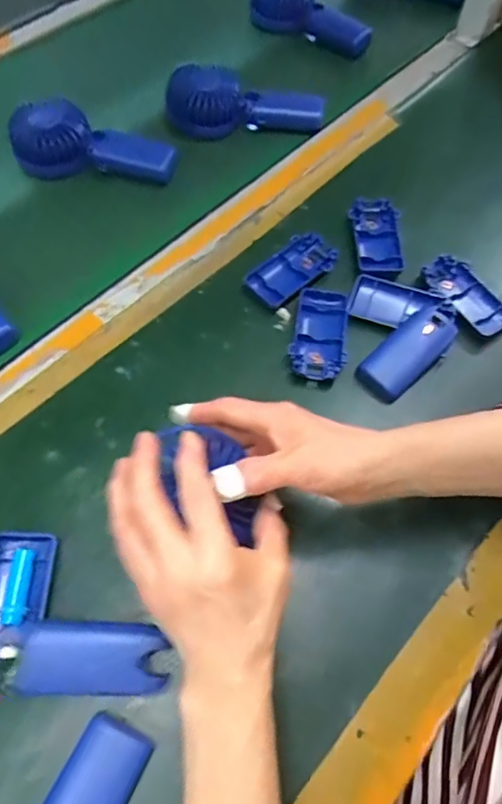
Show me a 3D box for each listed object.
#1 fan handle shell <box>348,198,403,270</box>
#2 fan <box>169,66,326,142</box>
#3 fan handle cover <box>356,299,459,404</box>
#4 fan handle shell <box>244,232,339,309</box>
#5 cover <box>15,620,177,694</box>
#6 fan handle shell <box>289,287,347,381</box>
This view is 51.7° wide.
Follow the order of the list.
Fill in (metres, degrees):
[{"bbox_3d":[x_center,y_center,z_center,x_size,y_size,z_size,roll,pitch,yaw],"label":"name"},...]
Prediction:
[{"bbox_3d":[0.128,-0.168,0.524,0.044,0.015,0.097,0,61,0],"label":"fan handle shell"},{"bbox_3d":[-0.006,-0.348,0.622,0.179,0.085,0.047,5,66,1],"label":"fan"},{"bbox_3d":[0.143,-0.050,0.453,0.043,0.016,0.114,40,69,20],"label":"fan handle cover"},{"bbox_3d":[0.040,-0.128,0.496,0.085,0.014,0.048,-40,68,-19],"label":"fan handle shell"},{"bbox_3d":[-0.101,0.166,0.338,0.090,0.015,0.043,3,61,2],"label":"cover"},{"bbox_3d":[0.062,-0.063,0.465,0.046,0.012,0.091,6,61,4],"label":"fan handle shell"}]

